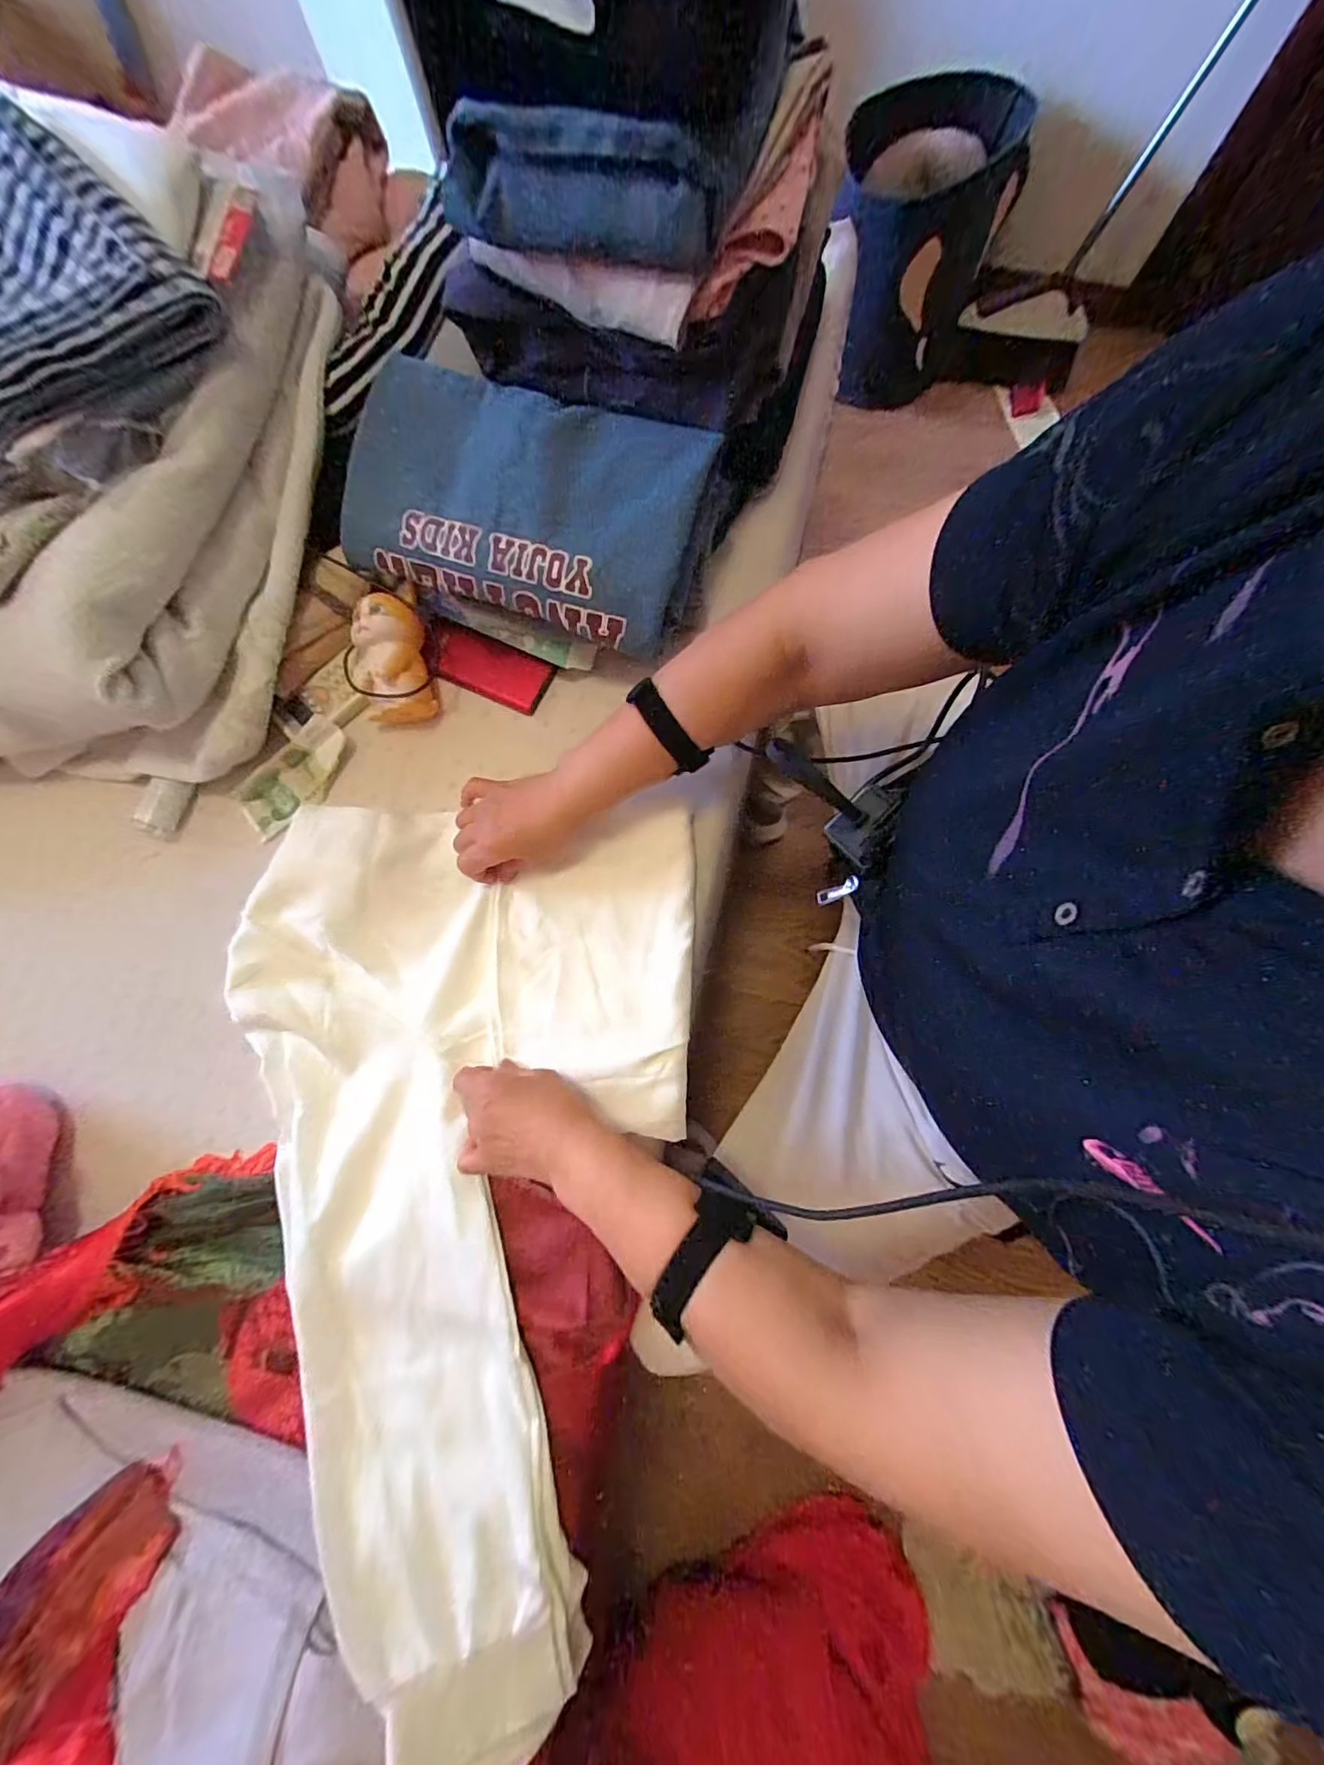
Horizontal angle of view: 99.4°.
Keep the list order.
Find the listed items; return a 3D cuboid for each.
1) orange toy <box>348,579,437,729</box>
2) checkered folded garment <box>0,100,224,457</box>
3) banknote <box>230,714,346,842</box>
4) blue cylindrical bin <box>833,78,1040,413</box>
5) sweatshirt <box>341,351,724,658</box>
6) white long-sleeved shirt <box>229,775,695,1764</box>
[{"bbox_3d":[-0.259,-0.209,0.529,0.077,0.065,0.109,-9,78,-1],"label":"orange toy"},{"bbox_3d":[-0.498,-0.431,0.421,0.232,0.057,0.238,40,81,9],"label":"checkered folded garment"},{"bbox_3d":[-0.353,-0.103,0.536,0.123,0.022,0.057,-45,80,5],"label":"banknote"},{"bbox_3d":[0.476,-1.216,1.105,0.287,0.370,0.323,22,79,6],"label":"blue cylindrical bin"},{"bbox_3d":[-0.128,-0.332,0.495,0.307,0.091,0.197,17,79,5],"label":"sweatshirt"},{"bbox_3d":[-0.155,0.243,0.445,0.381,0.042,0.644,-4,78,1],"label":"white long-sleeved shirt"}]

